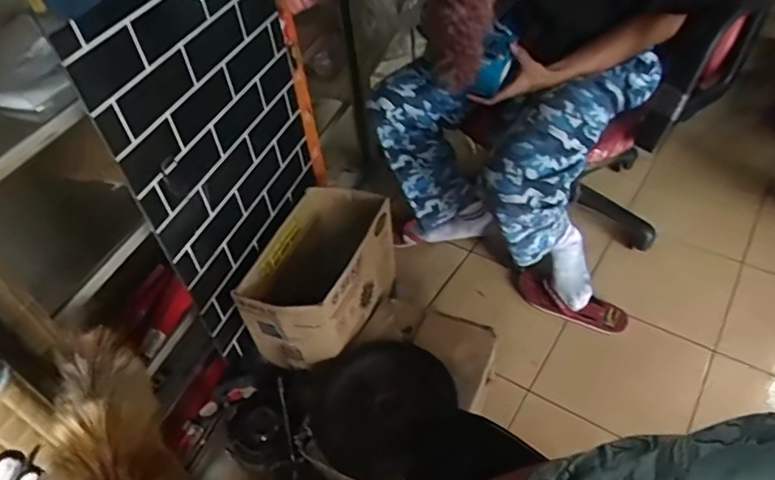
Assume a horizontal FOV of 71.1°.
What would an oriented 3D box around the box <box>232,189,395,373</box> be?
[{"bbox_3d":[-0.132,0.072,1.147,0.214,0.195,0.341,9,48,16],"label":"box"}]

